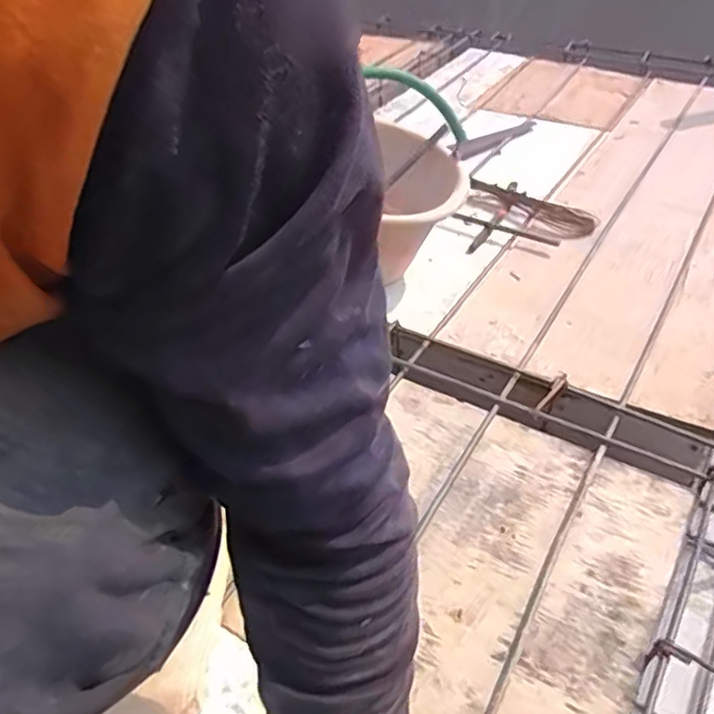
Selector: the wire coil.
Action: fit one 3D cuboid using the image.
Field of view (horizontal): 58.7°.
[{"bbox_3d":[0.287,-0.247,1.063,0.226,0.027,0.081,23,48,29],"label":"wire coil"}]

